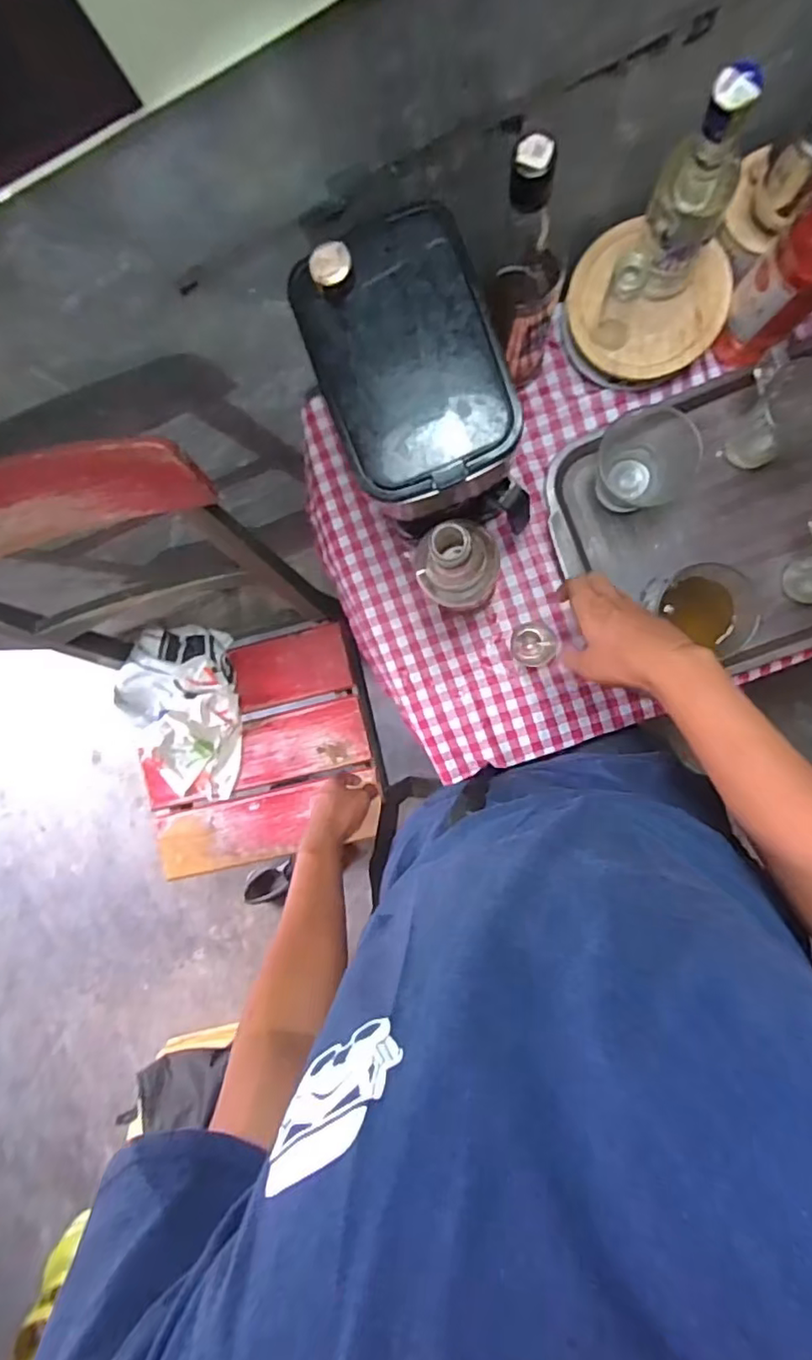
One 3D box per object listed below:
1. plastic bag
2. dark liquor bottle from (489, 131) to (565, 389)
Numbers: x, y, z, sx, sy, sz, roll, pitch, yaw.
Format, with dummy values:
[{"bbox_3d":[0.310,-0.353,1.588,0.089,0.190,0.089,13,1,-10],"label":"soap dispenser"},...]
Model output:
[{"bbox_3d":[-0.378,0.059,0.989,0.195,0.053,0.281,-2,93,7],"label":"plastic bag"},{"bbox_3d":[0.107,-0.346,0.518,0.057,0.276,0.057,15,95,5],"label":"dark liquor bottle"}]

